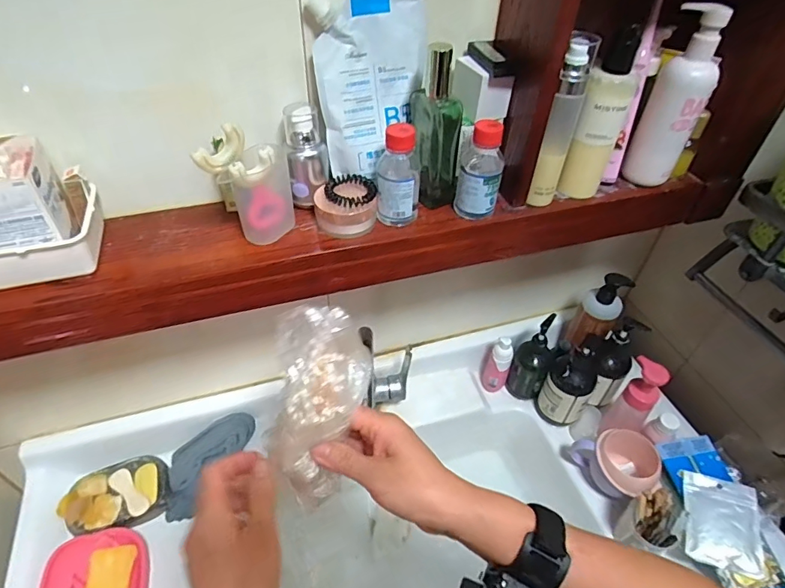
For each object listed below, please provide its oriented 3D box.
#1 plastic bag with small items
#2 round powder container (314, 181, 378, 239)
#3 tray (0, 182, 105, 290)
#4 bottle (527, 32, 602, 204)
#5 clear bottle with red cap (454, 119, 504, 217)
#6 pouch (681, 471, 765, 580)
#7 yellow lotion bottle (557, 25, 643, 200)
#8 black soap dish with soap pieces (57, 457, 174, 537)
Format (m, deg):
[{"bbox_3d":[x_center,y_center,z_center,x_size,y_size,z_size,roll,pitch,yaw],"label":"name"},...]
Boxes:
[{"bbox_3d":[-0.058,0.091,0.379,0.069,0.159,0.043,8,4,6],"label":"plastic bag with small items"},{"bbox_3d":[-0.049,-0.090,0.492,0.061,0.038,0.053,-25,50,-25],"label":"round powder container"},{"bbox_3d":[-0.353,-0.044,0.427,0.163,0.044,0.093,-17,48,-19],"label":"tray"},{"bbox_3d":[0.169,-0.168,0.481,0.027,0.167,0.034,25,49,22],"label":"bottle"},{"bbox_3d":[0.093,-0.131,0.495,0.043,0.100,0.042,12,45,10],"label":"clear bottle with red cap"},{"bbox_3d":[0.449,0.306,0.641,0.092,0.018,0.120,16,46,14],"label":"pouch"},{"bbox_3d":[0.220,-0.180,0.500,0.045,0.164,0.042,19,47,17],"label":"yellow lotion bottle"},{"bbox_3d":[-0.394,0.291,0.680,0.133,0.029,0.095,-21,49,-22],"label":"black soap dish with soap pieces"}]

